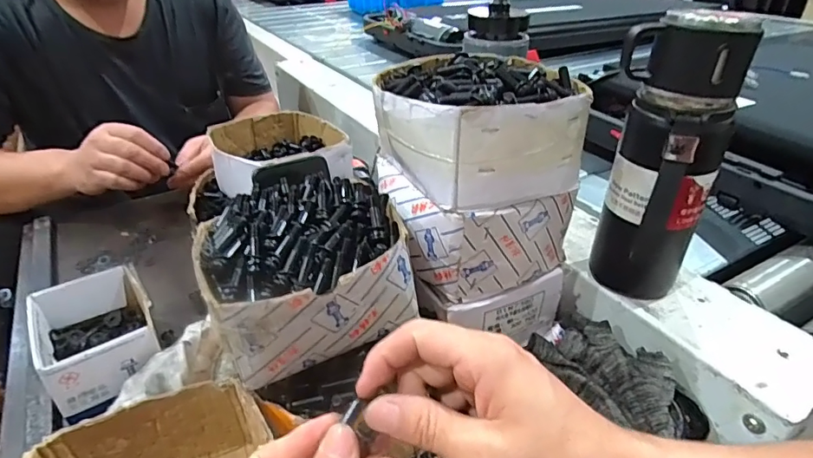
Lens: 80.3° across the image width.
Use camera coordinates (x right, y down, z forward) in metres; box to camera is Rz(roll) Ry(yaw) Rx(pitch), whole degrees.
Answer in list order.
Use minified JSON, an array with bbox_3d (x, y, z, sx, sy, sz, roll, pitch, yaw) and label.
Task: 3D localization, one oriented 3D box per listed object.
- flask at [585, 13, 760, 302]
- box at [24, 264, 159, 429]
[{"bbox_3d":[0.208,-0.046,0.399,0.066,0.235,0.072,0,33,0],"label":"flask"},{"bbox_3d":[-0.290,0.104,0.453,0.082,0.068,0.119,-23,39,-30],"label":"box"}]

